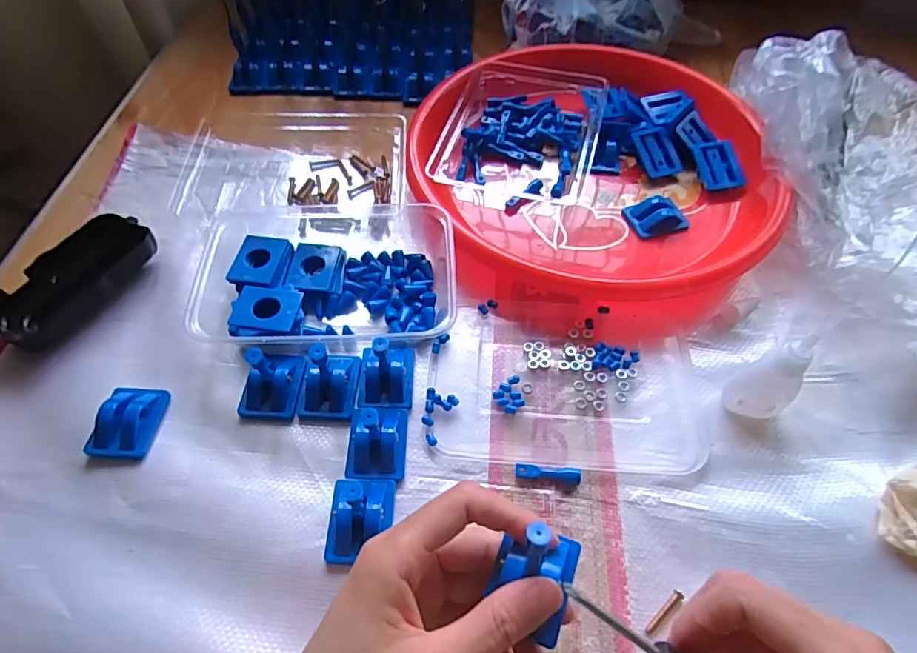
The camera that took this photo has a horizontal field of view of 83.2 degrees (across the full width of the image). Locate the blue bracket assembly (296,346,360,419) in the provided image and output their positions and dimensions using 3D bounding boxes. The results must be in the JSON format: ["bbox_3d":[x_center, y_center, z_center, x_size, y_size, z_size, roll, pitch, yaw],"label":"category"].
[{"bbox_3d":[-0.080,0.027,0.313,0.033,0.042,0.042,9,56,5],"label":"blue bracket assembly"}]

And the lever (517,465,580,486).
[{"bbox_3d":[0.051,0.085,0.296,0.037,0.010,0.008,6,55,4],"label":"lever"}]

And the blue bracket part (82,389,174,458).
[{"bbox_3d":[-0.198,0.055,0.308,0.033,0.019,0.045,3,55,2],"label":"blue bracket part"}]

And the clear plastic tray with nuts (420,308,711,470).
[{"bbox_3d":[0.067,0.034,0.332,0.166,0.007,0.111,3,55,2],"label":"clear plastic tray with nuts"}]

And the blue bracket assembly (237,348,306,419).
[{"bbox_3d":[-0.117,0.029,0.313,0.037,0.042,0.041,1,55,0],"label":"blue bracket assembly"}]

